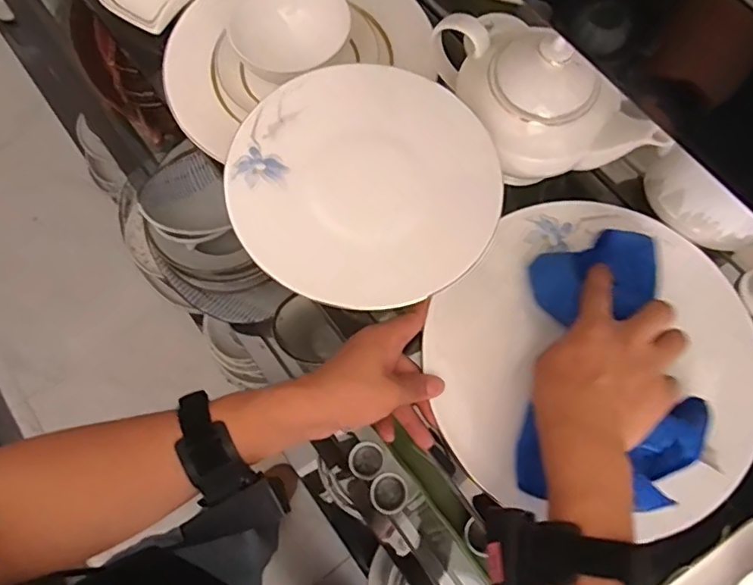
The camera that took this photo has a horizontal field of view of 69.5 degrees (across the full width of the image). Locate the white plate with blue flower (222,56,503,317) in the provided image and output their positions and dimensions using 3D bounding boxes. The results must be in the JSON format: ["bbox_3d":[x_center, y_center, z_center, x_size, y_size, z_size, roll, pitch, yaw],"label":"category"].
[{"bbox_3d":[-0.010,-0.086,0.394,0.181,0.016,0.198,0,72,1],"label":"white plate with blue flower"}]

